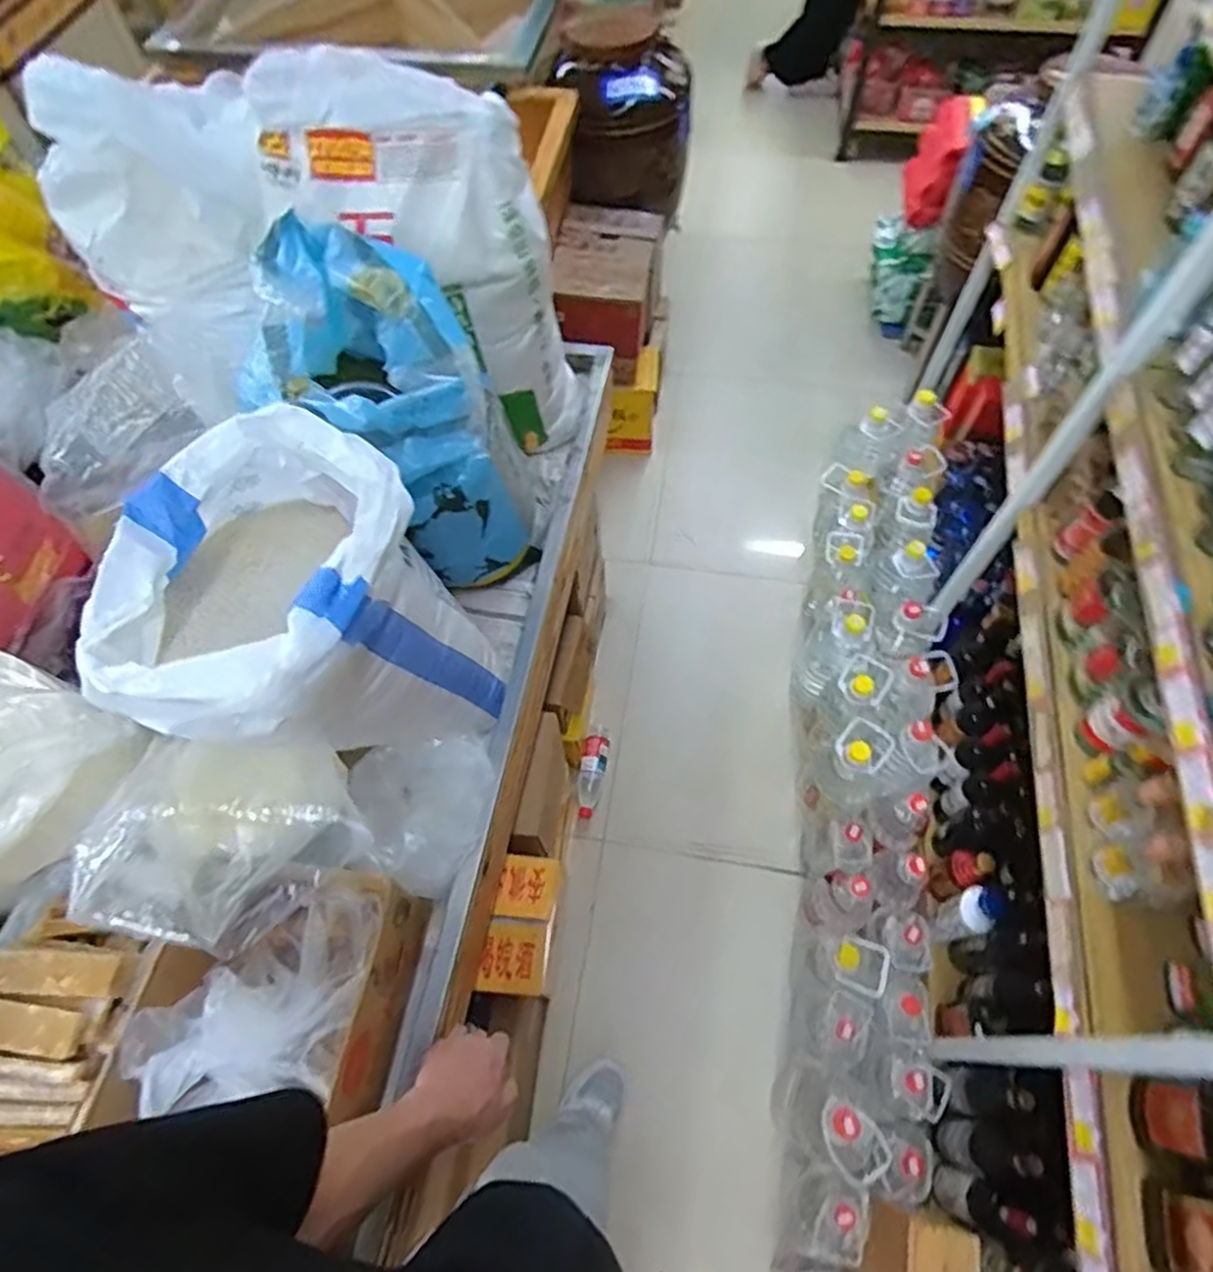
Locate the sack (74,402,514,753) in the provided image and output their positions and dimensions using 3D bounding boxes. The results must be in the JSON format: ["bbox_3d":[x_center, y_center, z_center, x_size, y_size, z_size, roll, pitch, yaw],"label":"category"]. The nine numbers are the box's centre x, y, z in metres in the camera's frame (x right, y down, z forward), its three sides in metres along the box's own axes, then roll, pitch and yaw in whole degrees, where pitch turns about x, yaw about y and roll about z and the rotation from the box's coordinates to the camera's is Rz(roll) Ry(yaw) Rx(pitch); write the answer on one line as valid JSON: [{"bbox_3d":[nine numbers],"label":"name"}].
[{"bbox_3d":[-0.322,0.001,0.798,0.281,0.420,0.334,32,66,17],"label":"sack"}]

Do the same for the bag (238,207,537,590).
[{"bbox_3d":[-0.266,-0.294,0.970,0.261,0.417,0.358,-13,61,-6],"label":"bag"}]

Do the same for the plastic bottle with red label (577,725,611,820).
[{"bbox_3d":[-0.033,0.323,1.735,0.062,0.070,0.241,9,61,6],"label":"plastic bottle with red label"}]

